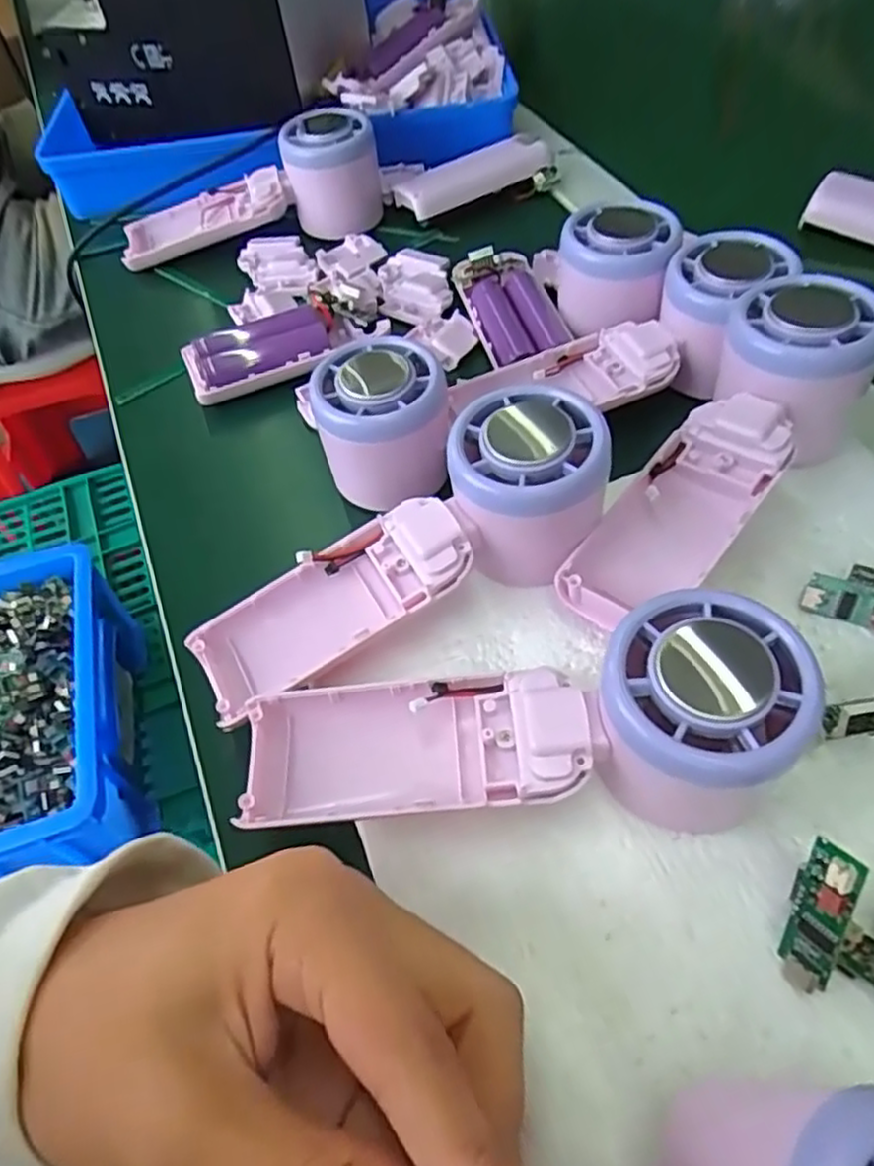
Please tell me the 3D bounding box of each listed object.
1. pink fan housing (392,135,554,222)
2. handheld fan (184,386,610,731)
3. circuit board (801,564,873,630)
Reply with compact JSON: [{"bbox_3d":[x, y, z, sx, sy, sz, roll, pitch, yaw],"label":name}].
[{"bbox_3d":[0.023,-0.257,0.448,0.100,0.021,0.037,-23,56,-10],"label":"pink fan housing"},{"bbox_3d":[-0.010,-0.007,0.267,0.167,0.052,0.059,-31,55,11],"label":"handheld fan"},{"bbox_3d":[0.152,0.005,0.251,0.038,0.006,0.020,18,94,22],"label":"circuit board"}]

